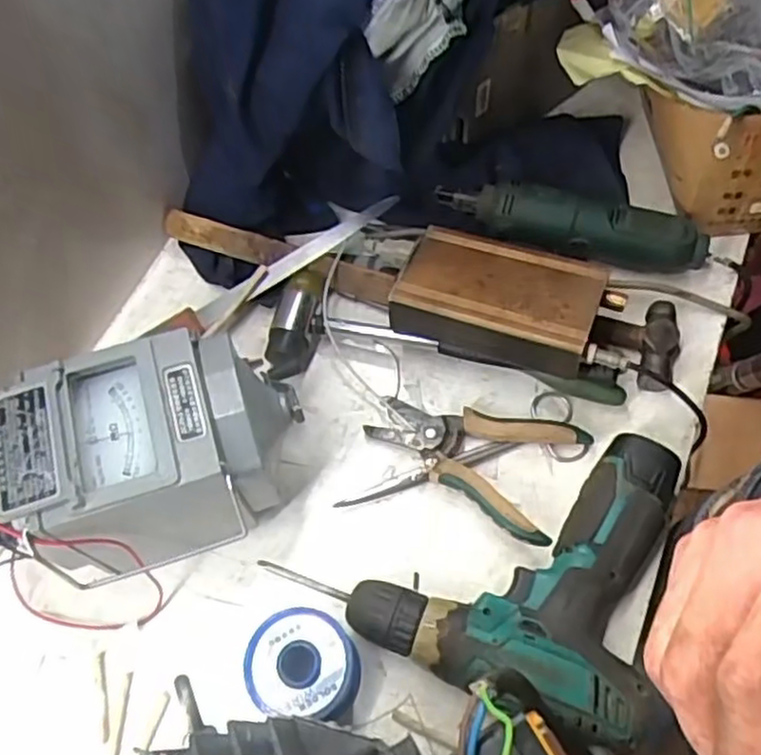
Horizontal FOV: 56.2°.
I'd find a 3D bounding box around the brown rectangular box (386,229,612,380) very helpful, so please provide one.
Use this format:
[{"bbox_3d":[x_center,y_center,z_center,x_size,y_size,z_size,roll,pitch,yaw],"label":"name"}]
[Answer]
[{"bbox_3d":[0.087,-0.058,0.538,0.143,0.060,0.090,19,67,11],"label":"brown rectangular box"}]

